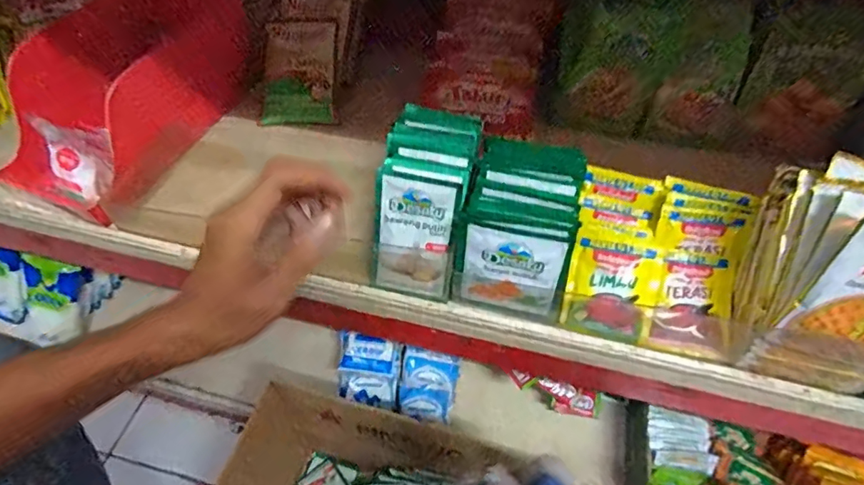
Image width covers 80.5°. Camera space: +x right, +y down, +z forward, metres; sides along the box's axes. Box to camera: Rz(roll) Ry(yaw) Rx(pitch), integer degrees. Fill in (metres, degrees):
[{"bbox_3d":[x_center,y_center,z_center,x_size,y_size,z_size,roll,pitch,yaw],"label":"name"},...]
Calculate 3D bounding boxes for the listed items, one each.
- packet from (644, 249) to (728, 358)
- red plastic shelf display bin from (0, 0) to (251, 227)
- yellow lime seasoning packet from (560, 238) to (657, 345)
[{"bbox_3d":[0.200,0.045,0.398,0.055,0.017,0.077,13,81,4],"label":"packet"},{"bbox_3d":[-0.293,-0.163,0.501,0.111,0.131,0.261,18,54,12],"label":"red plastic shelf display bin"},{"bbox_3d":[0.136,0.036,0.392,0.058,0.011,0.069,12,88,13],"label":"yellow lime seasoning packet"}]

